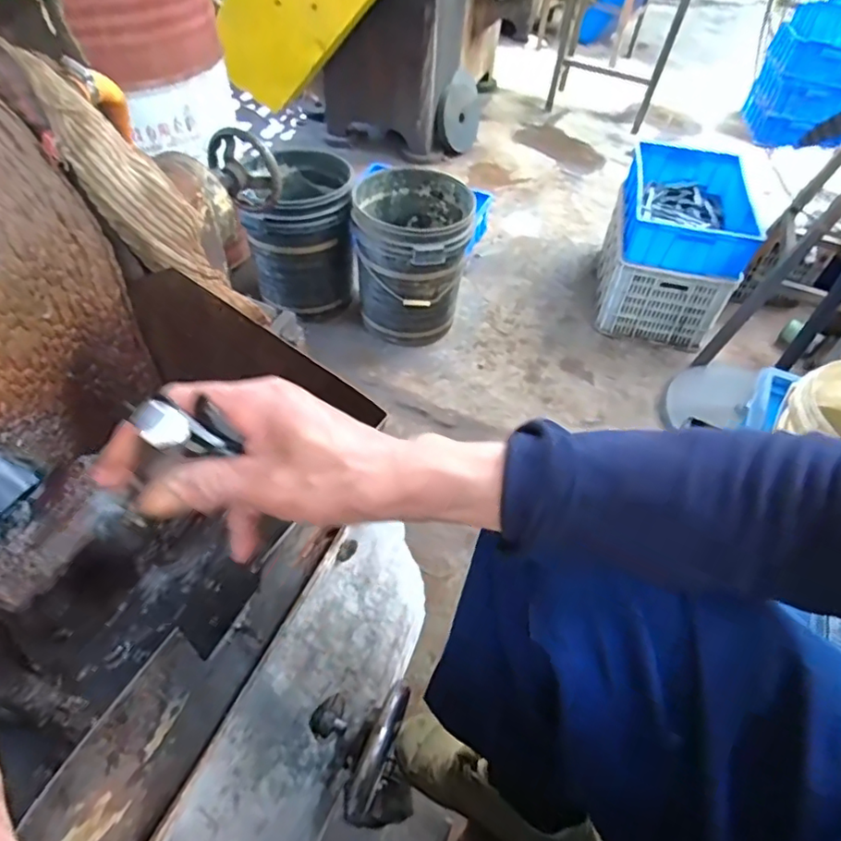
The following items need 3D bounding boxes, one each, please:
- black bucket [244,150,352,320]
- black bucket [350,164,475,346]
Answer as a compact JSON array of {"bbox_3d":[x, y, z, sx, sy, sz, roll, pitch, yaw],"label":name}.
[{"bbox_3d":[-0.366,-0.580,1.829,0.301,0.391,0.346,2,49,-3],"label":"black bucket"},{"bbox_3d":[-0.038,-0.485,1.779,0.329,0.417,0.361,2,49,-3],"label":"black bucket"}]

